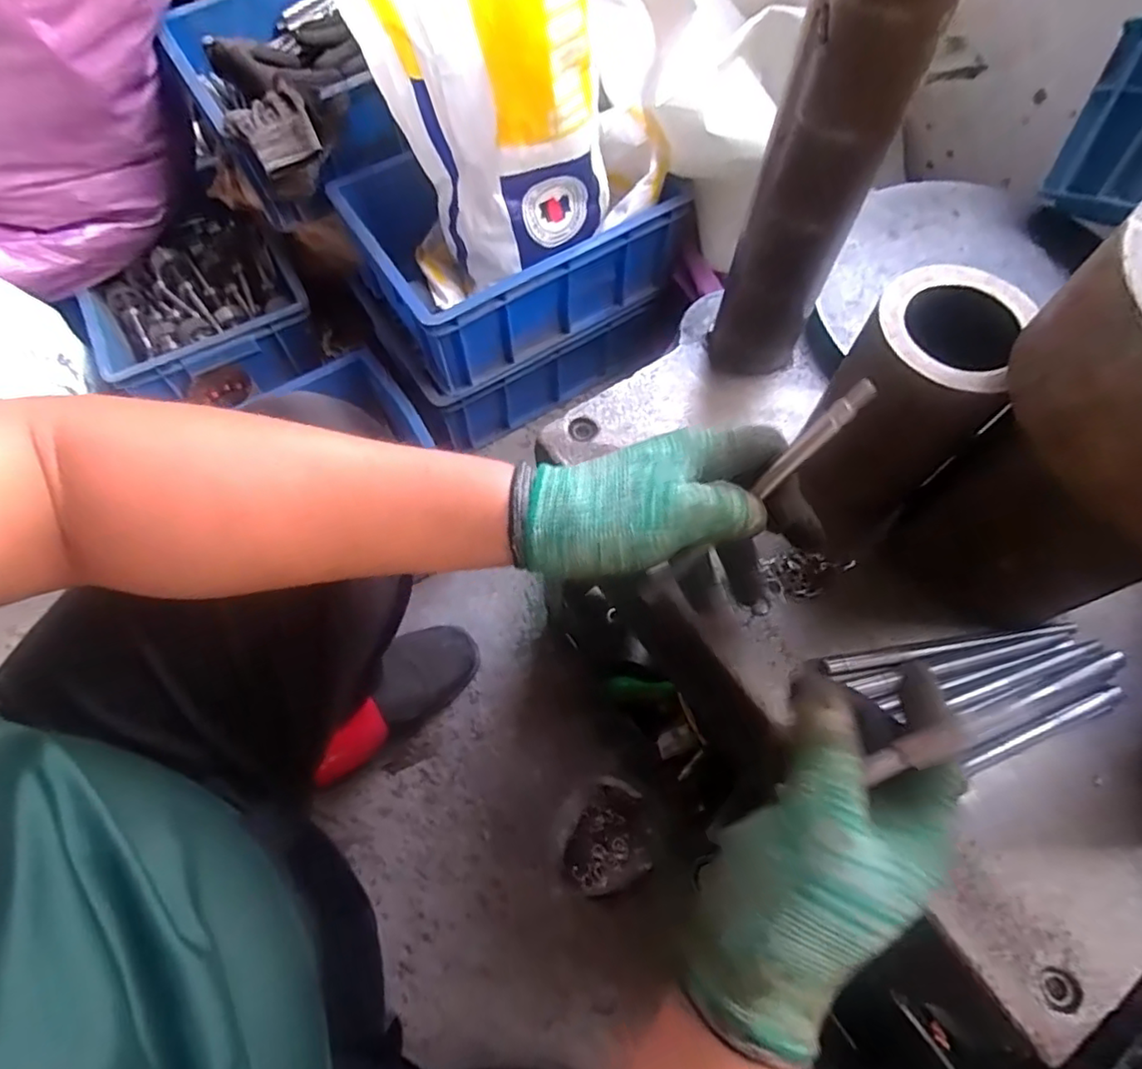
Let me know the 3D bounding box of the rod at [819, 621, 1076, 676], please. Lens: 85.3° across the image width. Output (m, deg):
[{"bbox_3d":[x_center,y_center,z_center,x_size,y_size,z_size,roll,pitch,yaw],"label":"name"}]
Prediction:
[{"bbox_3d":[0.235,0.069,0.382,0.160,0.009,0.012,-8,66,-4],"label":"rod"}]

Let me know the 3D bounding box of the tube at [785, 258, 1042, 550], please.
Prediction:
[{"bbox_3d":[0.207,-0.078,0.399,0.089,0.157,0.086,0,65,0],"label":"tube"}]

